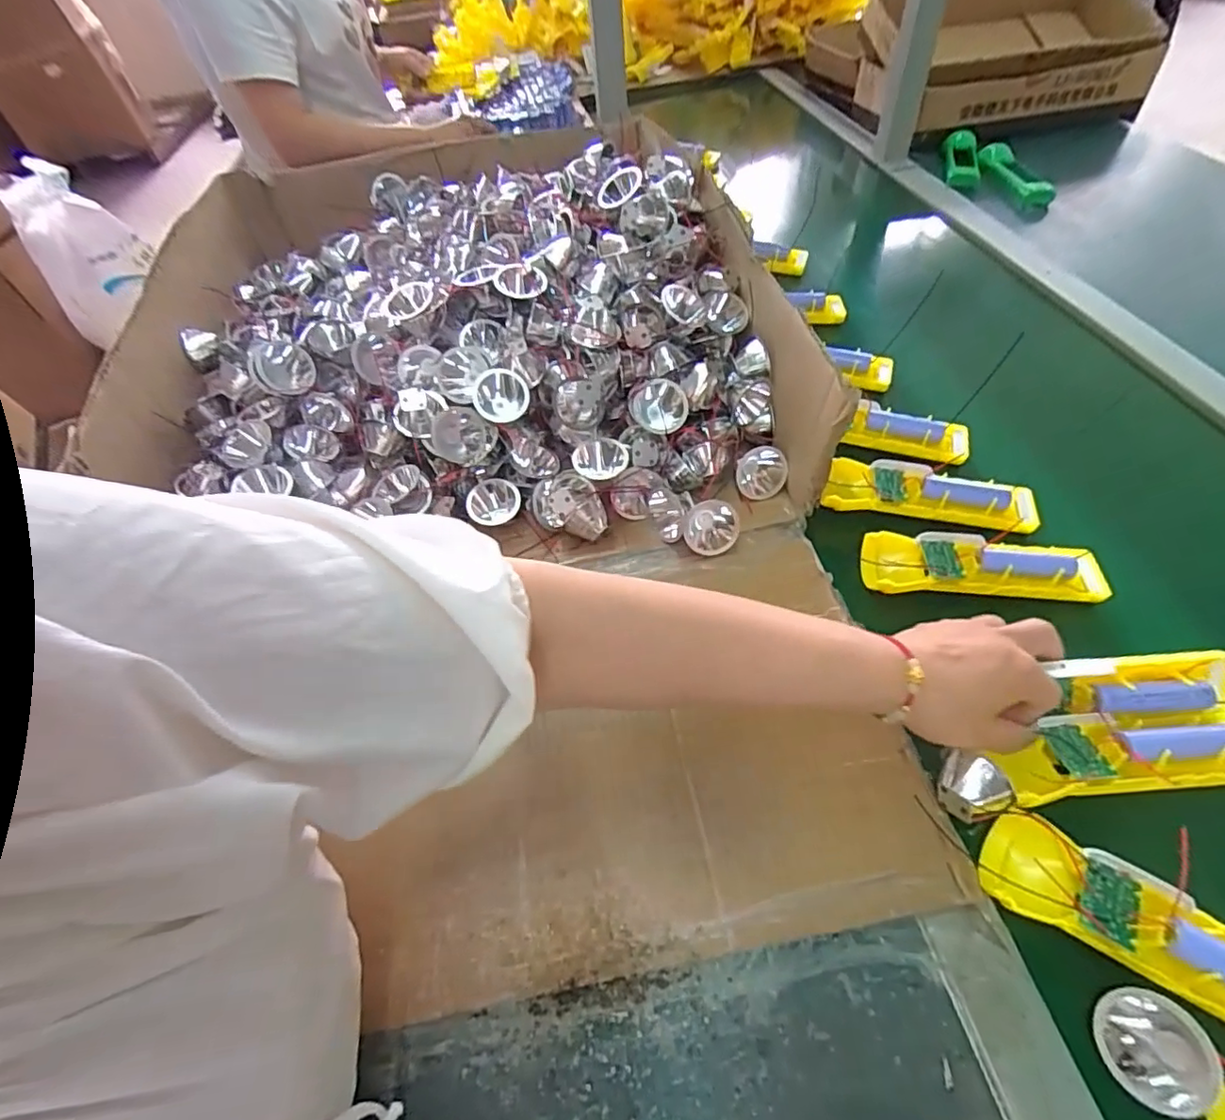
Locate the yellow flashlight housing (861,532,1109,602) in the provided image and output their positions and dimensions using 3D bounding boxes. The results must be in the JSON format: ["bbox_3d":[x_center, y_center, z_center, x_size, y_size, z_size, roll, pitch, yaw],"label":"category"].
[{"bbox_3d":[0.269,0.003,0.437,0.162,0.022,0.050,2,52,8],"label":"yellow flashlight housing"}]

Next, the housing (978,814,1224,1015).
[{"bbox_3d":[0.276,0.187,0.296,0.157,0.030,0.050,23,58,23],"label":"housing"}]

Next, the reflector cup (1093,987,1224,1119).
[{"bbox_3d":[0.243,0.224,0.272,0.051,0.030,0.044,-3,52,5],"label":"reflector cup"}]

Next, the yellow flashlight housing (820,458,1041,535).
[{"bbox_3d":[0.257,-0.056,0.482,0.158,0.021,0.044,9,54,14],"label":"yellow flashlight housing"}]

